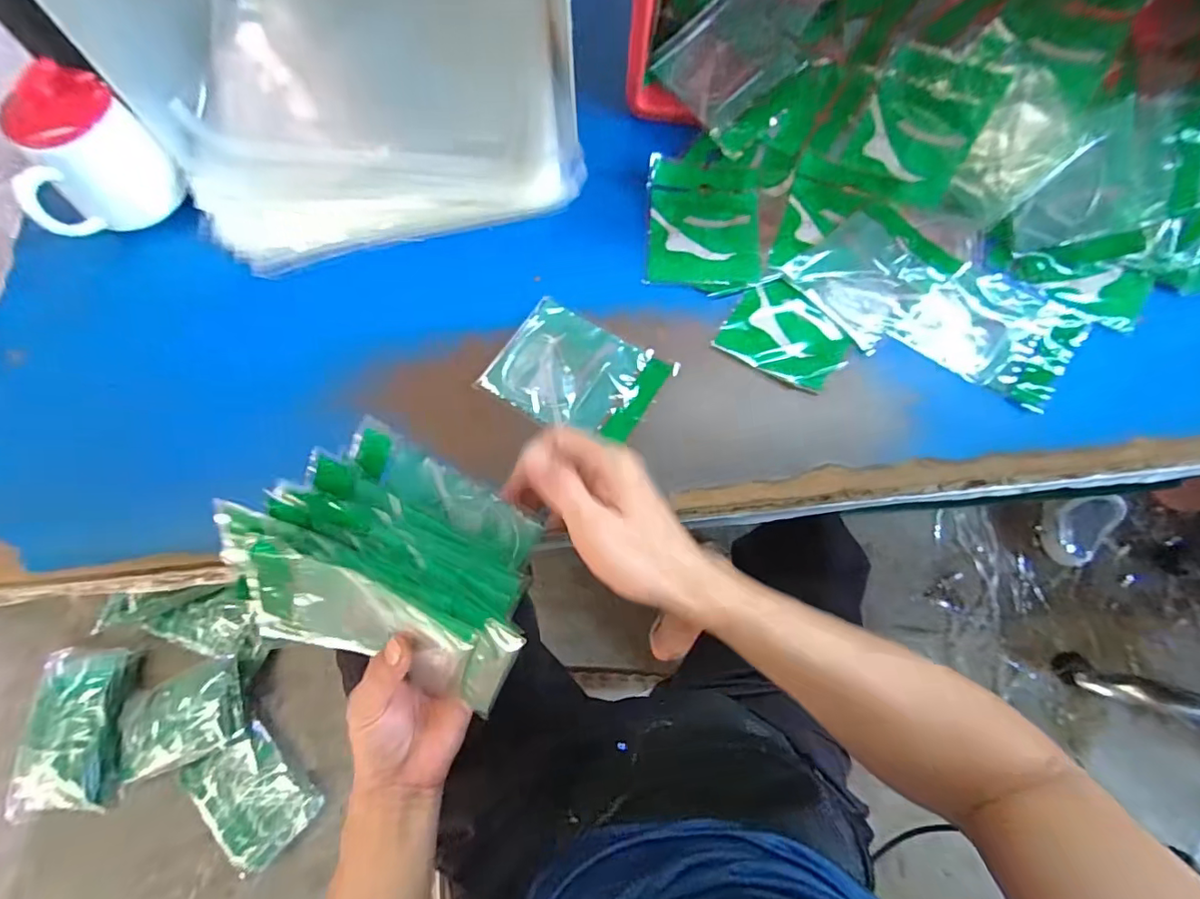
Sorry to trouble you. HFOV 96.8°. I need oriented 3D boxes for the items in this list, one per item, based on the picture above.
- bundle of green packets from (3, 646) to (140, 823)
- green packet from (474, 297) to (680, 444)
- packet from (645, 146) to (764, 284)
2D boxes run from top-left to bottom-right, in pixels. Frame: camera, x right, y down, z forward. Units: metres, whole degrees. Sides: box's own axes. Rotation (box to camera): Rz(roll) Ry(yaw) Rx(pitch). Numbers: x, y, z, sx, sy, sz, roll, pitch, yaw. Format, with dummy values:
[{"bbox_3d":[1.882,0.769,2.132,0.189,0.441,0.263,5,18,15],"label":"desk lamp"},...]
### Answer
[{"bbox_3d":[-1.002,0.535,1.020,0.169,0.070,0.277,-4,71,-1],"label":"bundle of green packets"},{"bbox_3d":[-0.019,-0.063,0.455,0.134,0.007,0.102,29,74,10],"label":"green packet"},{"bbox_3d":[0.099,-0.220,0.507,0.105,0.009,0.146,4,71,2],"label":"packet"}]

